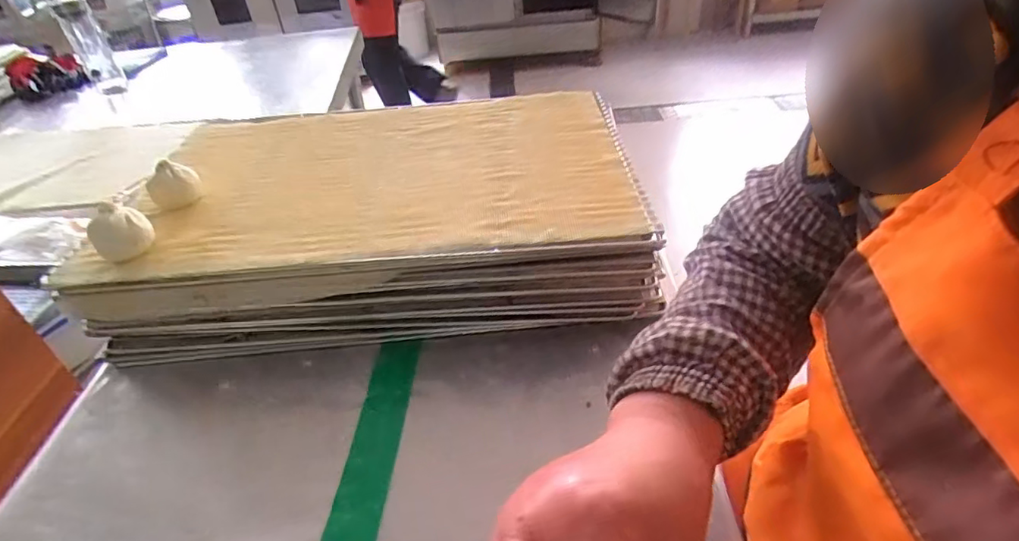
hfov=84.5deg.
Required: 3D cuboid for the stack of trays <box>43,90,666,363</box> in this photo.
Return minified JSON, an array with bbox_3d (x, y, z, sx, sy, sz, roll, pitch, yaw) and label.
[{"bbox_3d":[-0.143,-0.076,0.703,0.558,0.115,0.377,-4,37,2],"label":"stack of trays"}]

